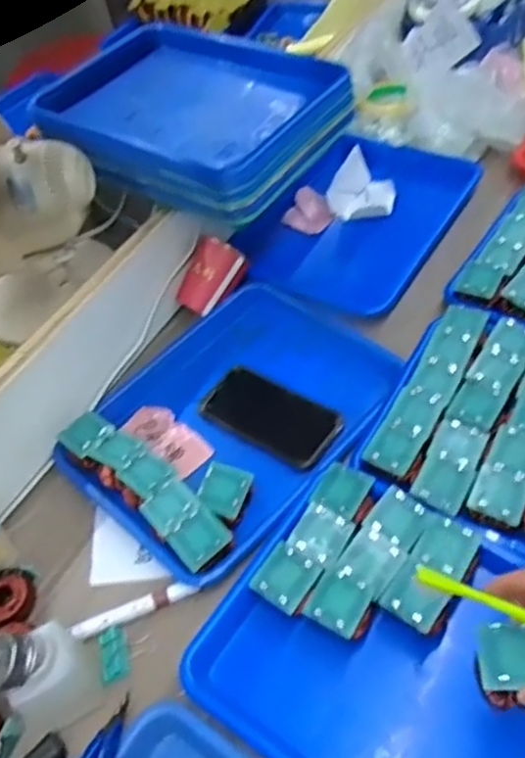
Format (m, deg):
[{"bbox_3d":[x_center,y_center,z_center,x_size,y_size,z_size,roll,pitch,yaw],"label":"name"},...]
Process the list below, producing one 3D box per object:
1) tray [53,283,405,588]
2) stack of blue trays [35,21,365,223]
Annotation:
[{"bbox_3d":[-0.032,0.034,0.727,0.266,0.066,0.335,34,63,31],"label":"tray"},{"bbox_3d":[-0.077,-0.330,0.827,0.323,0.057,0.282,25,59,27],"label":"stack of blue trays"}]

